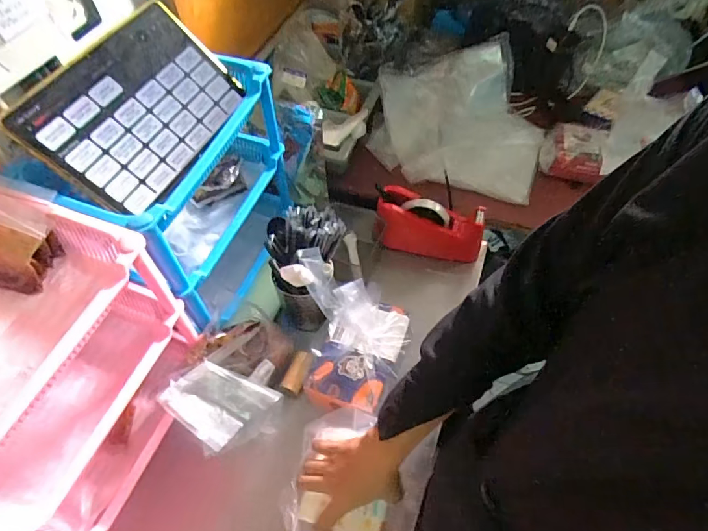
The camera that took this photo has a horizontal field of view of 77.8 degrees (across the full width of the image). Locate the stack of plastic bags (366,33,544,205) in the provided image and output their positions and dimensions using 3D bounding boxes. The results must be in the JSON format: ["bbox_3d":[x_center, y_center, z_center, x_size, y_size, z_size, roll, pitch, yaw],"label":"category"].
[{"bbox_3d":[0.220,-0.316,0.922,0.346,0.157,0.325,7,56,6],"label":"stack of plastic bags"}]

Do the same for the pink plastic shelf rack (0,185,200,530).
[{"bbox_3d":[-0.367,0.144,0.518,0.210,0.338,0.302,18,57,12],"label":"pink plastic shelf rack"}]

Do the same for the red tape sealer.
[{"bbox_3d":[0.141,-0.072,0.813,0.195,0.099,0.076,16,57,11],"label":"red tape sealer"}]

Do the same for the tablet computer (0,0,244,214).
[{"bbox_3d":[-0.259,-0.200,0.538,0.164,0.013,0.254,40,61,-26],"label":"tablet computer"}]

